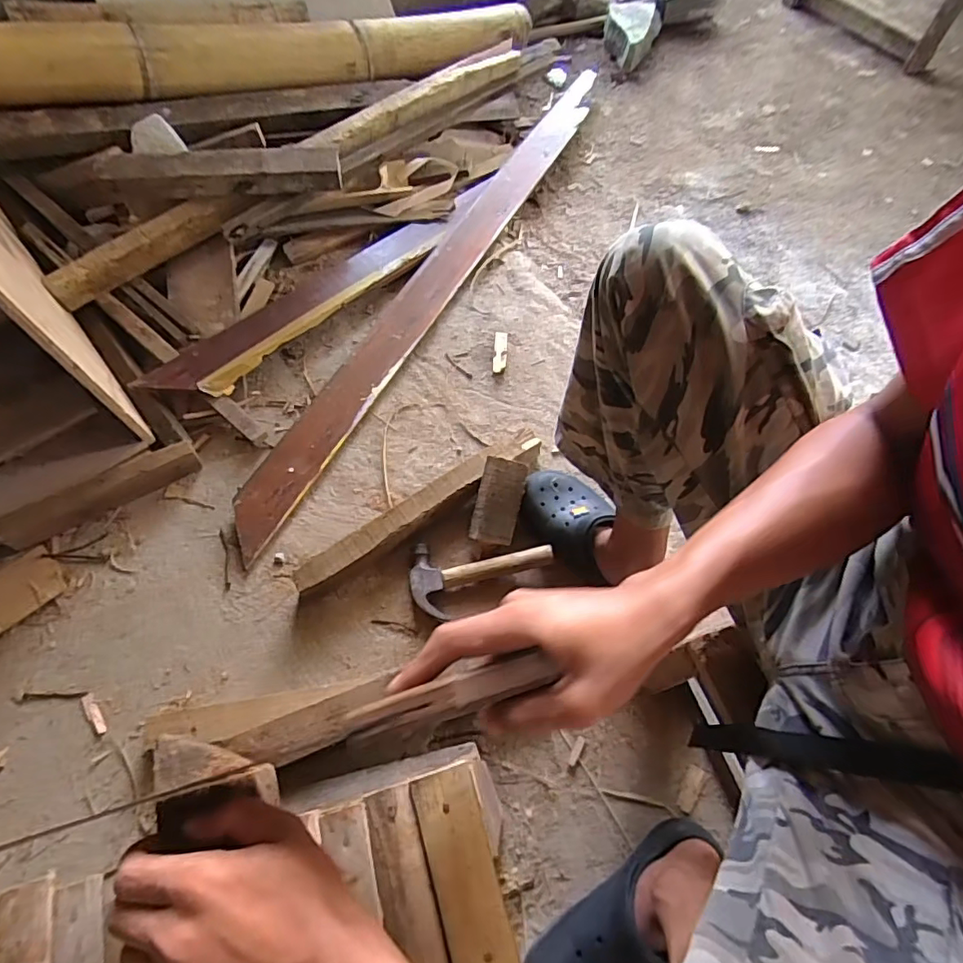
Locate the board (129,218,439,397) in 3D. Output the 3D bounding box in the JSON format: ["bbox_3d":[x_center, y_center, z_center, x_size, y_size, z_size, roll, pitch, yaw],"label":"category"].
[{"bbox_3d":[-0.324,-0.344,1.021,0.124,0.022,0.634,37,68,17],"label":"board"}]

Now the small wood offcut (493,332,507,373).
[{"bbox_3d":[0.036,-0.244,1.025,0.025,0.016,0.092,2,62,0],"label":"small wood offcut"}]

